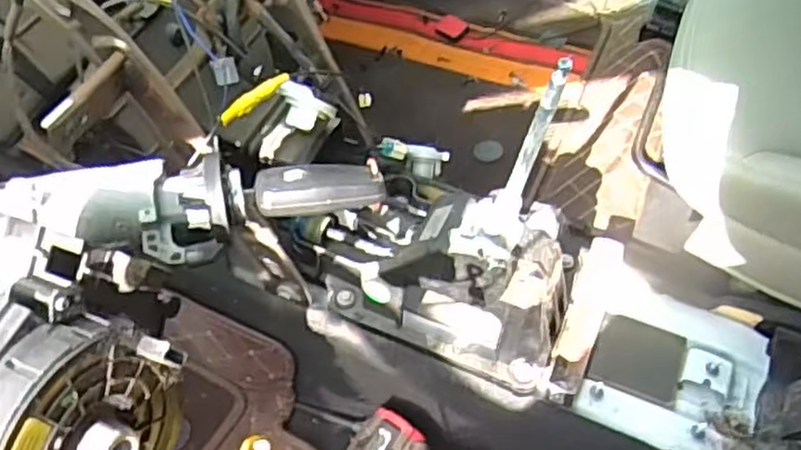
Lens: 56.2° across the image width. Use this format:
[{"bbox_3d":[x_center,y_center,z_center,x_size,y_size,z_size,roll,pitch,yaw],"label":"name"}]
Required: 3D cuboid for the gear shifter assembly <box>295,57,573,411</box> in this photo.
[{"bbox_3d":[0.040,-0.010,0.646,0.262,0.302,0.137,28,58,17],"label":"gear shifter assembly"}]

